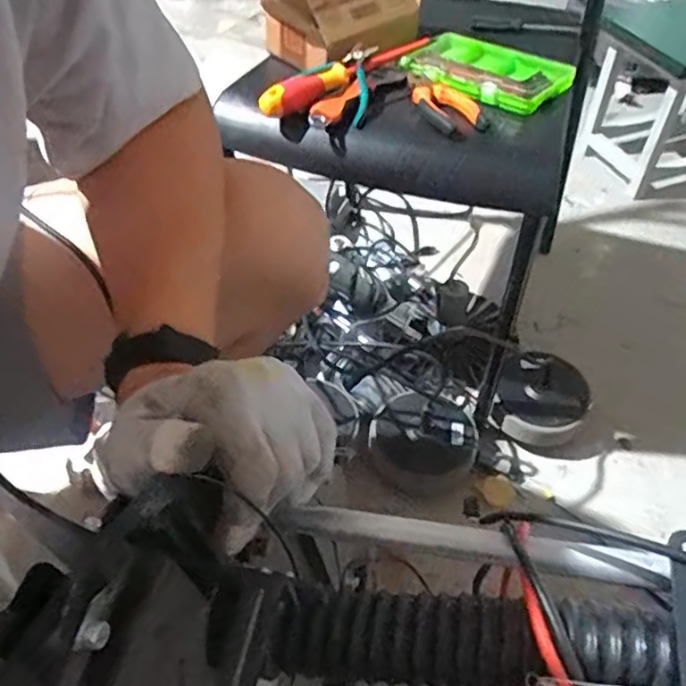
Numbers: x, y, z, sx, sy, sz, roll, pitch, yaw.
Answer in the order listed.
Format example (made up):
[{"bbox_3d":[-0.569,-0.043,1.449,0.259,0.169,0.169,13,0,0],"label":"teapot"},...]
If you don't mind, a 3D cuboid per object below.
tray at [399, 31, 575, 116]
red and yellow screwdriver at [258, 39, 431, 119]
[{"bbox_3d":[0.170,-0.319,0.750,0.176,0.026,0.114,36,59,27],"label":"tray"},{"bbox_3d":[0.002,-0.305,0.732,0.219,0.034,0.036,-36,58,-26],"label":"red and yellow screwdriver"}]

